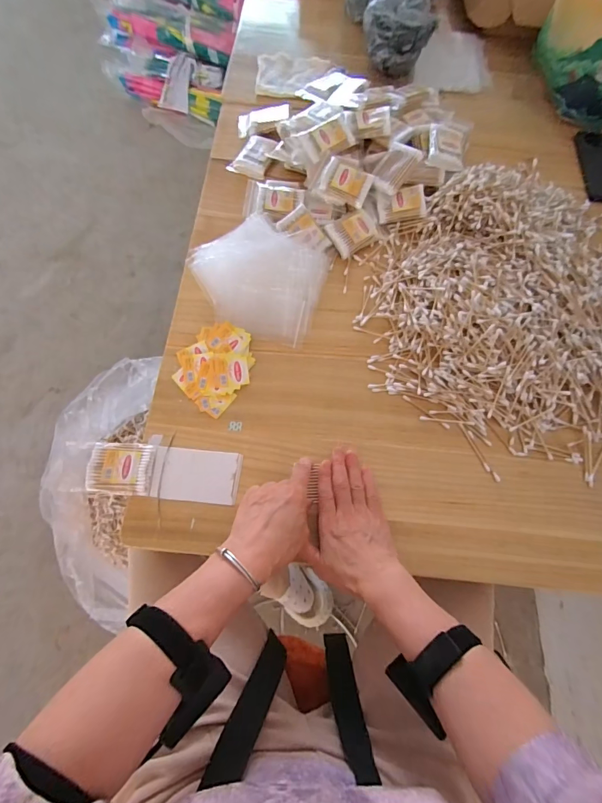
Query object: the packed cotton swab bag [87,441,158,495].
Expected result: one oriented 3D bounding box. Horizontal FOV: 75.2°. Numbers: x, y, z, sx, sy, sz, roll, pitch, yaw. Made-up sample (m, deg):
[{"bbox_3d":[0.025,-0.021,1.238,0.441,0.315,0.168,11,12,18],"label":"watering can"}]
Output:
[{"bbox_3d":[-0.219,0.080,0.475,0.077,0.011,0.060,5,68,-1],"label":"packed cotton swab bag"}]

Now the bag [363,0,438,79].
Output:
[{"bbox_3d":[0.172,-0.675,0.704,0.107,0.096,0.121,-25,72,-12],"label":"bag"}]

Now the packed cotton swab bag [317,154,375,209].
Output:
[{"bbox_3d":[0.069,-0.328,0.587,0.068,0.027,0.061,21,69,6],"label":"packed cotton swab bag"}]

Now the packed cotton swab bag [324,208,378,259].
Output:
[{"bbox_3d":[0.079,-0.255,0.588,0.067,0.023,0.052,-34,89,-19],"label":"packed cotton swab bag"}]

